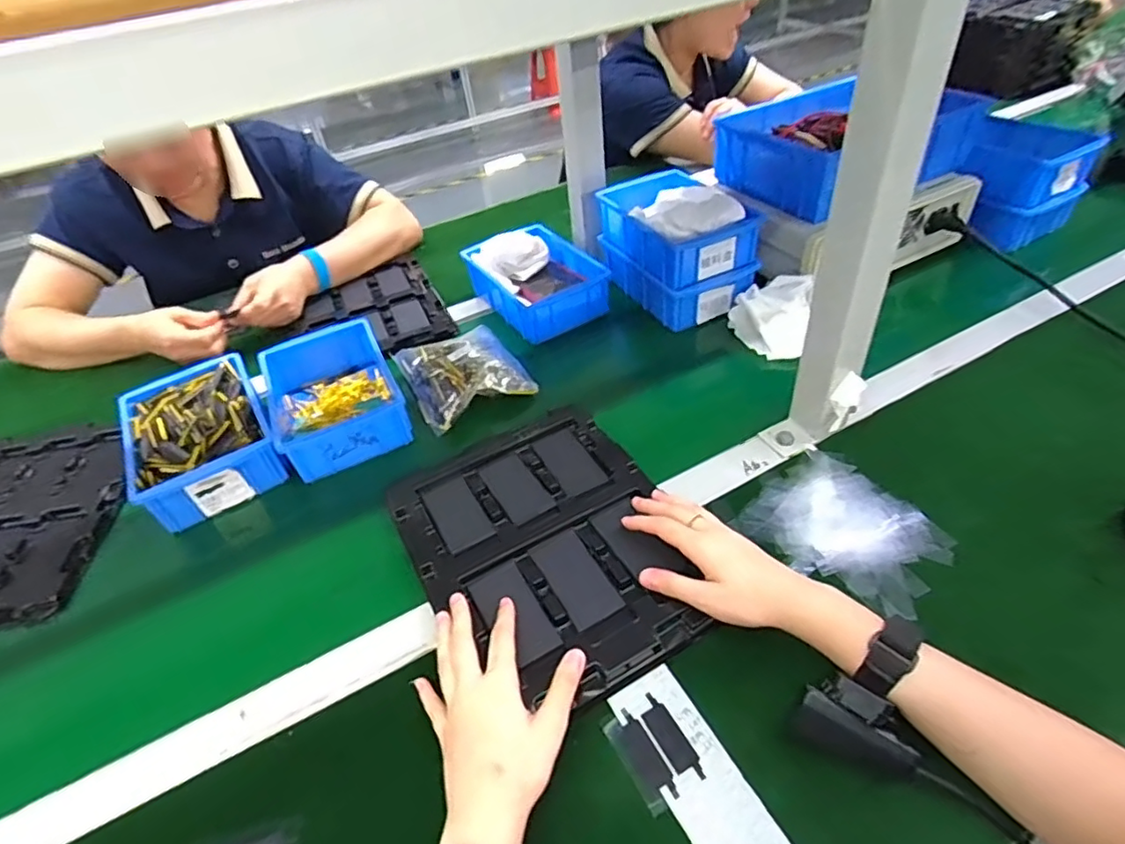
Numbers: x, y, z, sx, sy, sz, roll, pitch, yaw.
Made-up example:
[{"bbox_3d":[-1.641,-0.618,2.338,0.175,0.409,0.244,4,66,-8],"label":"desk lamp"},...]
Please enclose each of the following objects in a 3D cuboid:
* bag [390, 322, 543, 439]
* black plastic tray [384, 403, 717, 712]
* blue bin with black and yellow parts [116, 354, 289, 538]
[{"bbox_3d":[-0.124,-0.067,0.735,0.129,0.039,0.156,-23,44,-18],"label":"bag"},{"bbox_3d":[-0.014,0.105,0.535,0.220,0.028,0.276,-24,44,-18],"label":"black plastic tray"},{"bbox_3d":[-0.411,0.013,0.681,0.140,0.060,0.209,-27,45,-21],"label":"blue bin with black and yellow parts"}]

